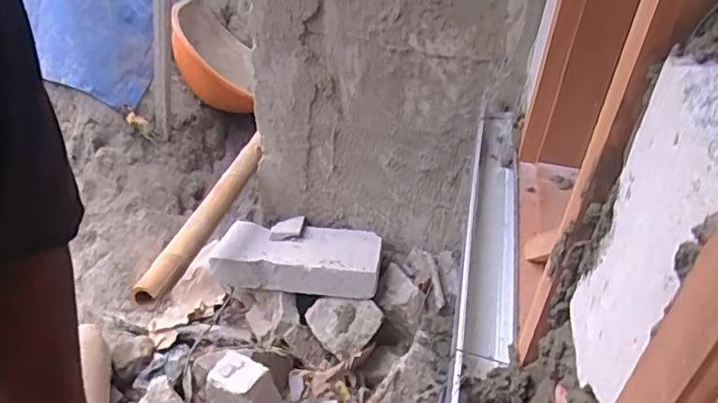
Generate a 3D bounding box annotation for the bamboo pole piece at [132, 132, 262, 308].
[{"bbox_3d":[-0.323,0.010,1.273,0.052,0.047,0.578,11,38,9],"label":"bamboo pole piece"}]

